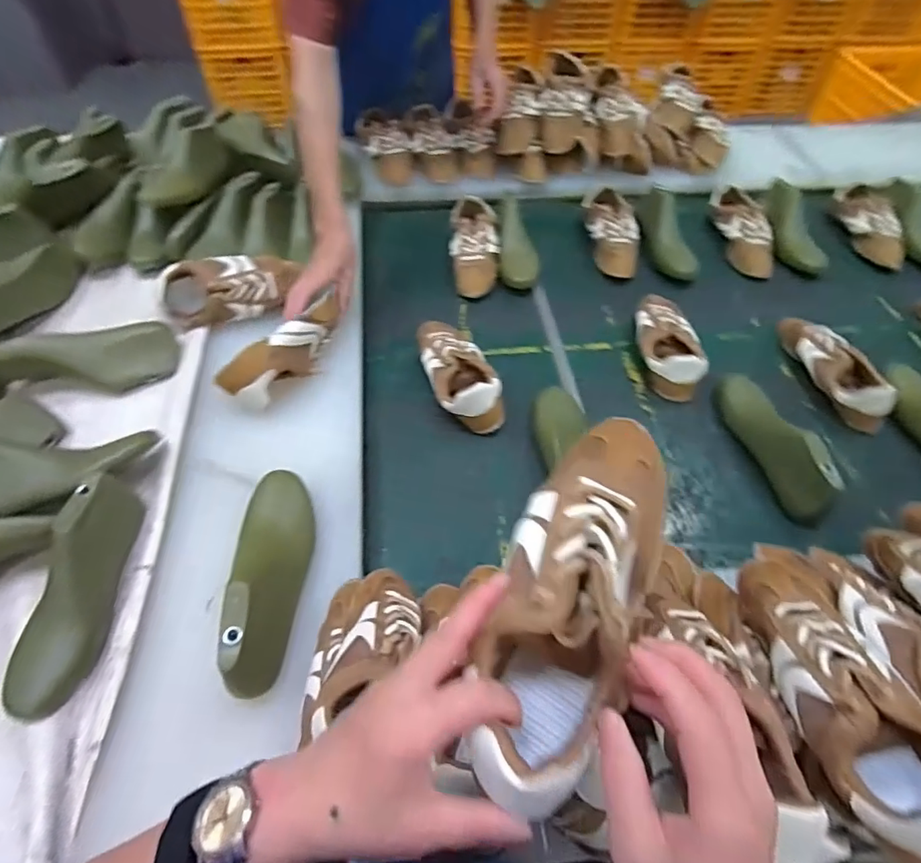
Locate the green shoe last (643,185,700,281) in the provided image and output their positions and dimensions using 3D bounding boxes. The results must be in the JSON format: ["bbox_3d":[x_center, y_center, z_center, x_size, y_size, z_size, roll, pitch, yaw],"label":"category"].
[{"bbox_3d":[0.405,-0.398,1.036,0.082,0.074,0.245,-2,56,-1],"label":"green shoe last"}]

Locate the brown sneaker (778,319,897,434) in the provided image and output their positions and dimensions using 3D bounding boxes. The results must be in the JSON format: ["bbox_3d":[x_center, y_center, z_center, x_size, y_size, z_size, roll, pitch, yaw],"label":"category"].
[{"bbox_3d":[0.582,-0.106,0.833,0.075,0.062,0.235,-11,57,-7],"label":"brown sneaker"}]

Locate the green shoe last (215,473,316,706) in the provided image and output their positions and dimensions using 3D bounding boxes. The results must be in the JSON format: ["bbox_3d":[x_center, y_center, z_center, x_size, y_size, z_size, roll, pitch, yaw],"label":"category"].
[{"bbox_3d":[-0.198,0.142,0.555,0.072,0.083,0.231,-8,57,-5],"label":"green shoe last"}]

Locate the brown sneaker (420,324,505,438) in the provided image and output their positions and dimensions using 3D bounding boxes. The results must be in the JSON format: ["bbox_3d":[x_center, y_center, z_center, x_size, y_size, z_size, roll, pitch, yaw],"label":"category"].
[{"bbox_3d":[-0.007,-0.103,0.808,0.090,0.074,0.232,-15,58,-10],"label":"brown sneaker"}]

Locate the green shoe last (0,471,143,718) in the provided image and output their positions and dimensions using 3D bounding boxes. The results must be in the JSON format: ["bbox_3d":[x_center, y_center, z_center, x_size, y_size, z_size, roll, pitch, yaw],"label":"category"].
[{"bbox_3d":[-0.398,0.159,0.544,0.070,0.079,0.232,4,56,3],"label":"green shoe last"}]

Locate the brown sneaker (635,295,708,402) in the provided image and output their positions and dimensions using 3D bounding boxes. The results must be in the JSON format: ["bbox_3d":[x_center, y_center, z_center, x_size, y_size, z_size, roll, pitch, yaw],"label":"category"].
[{"bbox_3d":[0.335,-0.156,0.860,0.090,0.070,0.216,5,56,4],"label":"brown sneaker"}]

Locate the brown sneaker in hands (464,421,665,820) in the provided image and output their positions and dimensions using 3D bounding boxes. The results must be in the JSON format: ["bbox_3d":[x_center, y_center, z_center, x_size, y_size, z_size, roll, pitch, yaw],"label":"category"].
[{"bbox_3d":[0.066,0.085,0.302,0.081,0.071,0.217,19,63,13],"label":"brown sneaker in hands"}]

